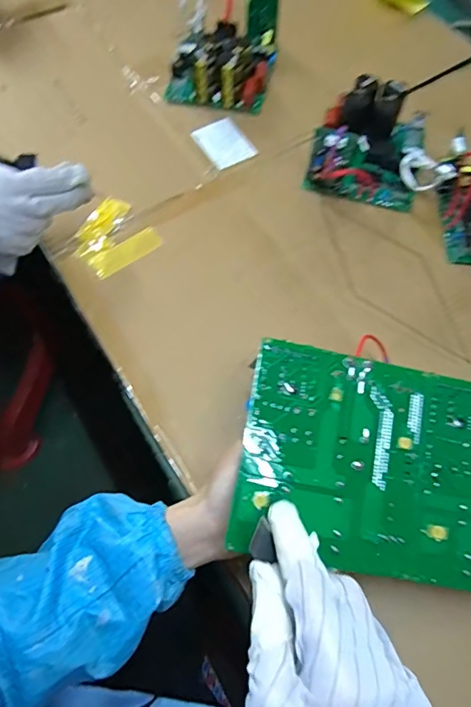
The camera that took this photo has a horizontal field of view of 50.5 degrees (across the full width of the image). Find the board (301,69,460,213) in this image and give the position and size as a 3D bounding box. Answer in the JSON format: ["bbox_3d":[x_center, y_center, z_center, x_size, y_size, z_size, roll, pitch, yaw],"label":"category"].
[{"bbox_3d":[0.158,-0.230,0.546,0.133,0.065,0.147,17,63,8],"label":"board"}]

